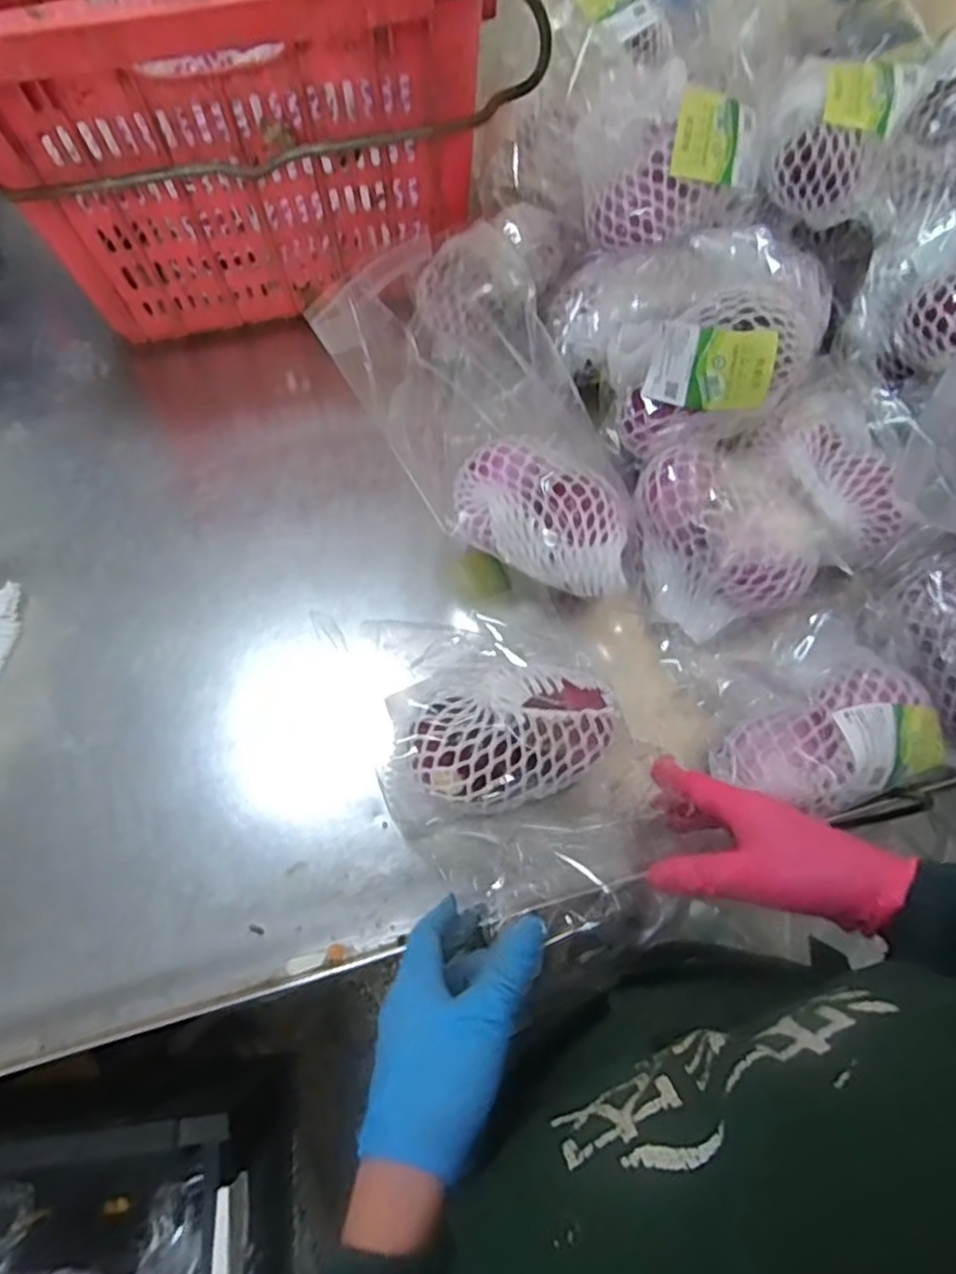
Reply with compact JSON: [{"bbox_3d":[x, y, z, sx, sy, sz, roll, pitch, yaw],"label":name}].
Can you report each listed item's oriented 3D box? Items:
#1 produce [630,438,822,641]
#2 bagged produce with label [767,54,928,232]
[{"bbox_3d":[0.192,-0.083,0.567,0.119,0.065,0.139,-18,71,-8],"label":"produce"},{"bbox_3d":[0.308,-0.433,0.618,0.105,0.098,0.116,28,71,9],"label":"bagged produce with label"}]

